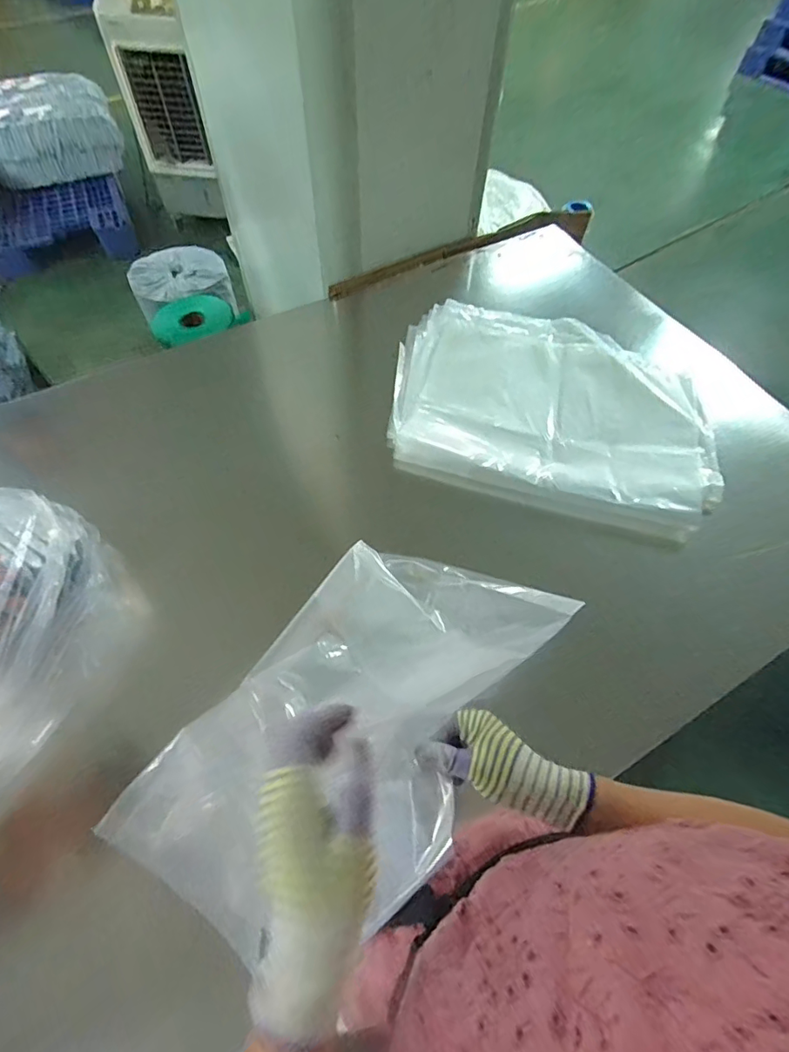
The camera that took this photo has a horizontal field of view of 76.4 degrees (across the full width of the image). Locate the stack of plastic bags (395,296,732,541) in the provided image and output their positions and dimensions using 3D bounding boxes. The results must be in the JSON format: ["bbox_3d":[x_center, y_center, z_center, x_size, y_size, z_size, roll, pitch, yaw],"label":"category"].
[{"bbox_3d":[0.304,-0.237,0.999,0.617,0.058,0.452,19,60,9],"label":"stack of plastic bags"}]

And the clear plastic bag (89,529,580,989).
[{"bbox_3d":[-0.042,0.195,0.606,0.350,0.118,0.542,6,34,47],"label":"clear plastic bag"}]

